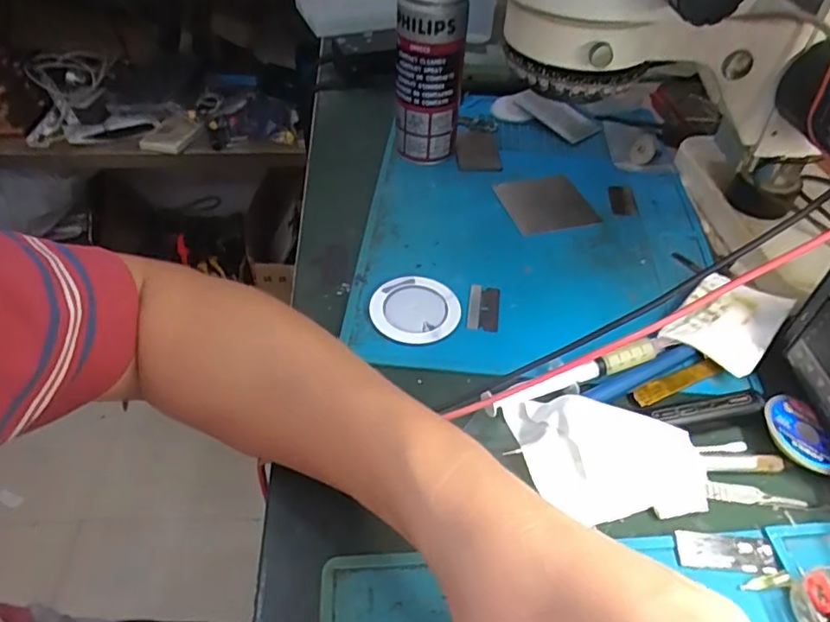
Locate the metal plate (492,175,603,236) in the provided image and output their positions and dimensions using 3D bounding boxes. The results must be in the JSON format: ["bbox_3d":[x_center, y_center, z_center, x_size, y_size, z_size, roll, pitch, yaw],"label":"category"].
[{"bbox_3d":[0.100,-0.087,0.446,0.060,0.009,0.065,-16,50,-8],"label":"metal plate"}]

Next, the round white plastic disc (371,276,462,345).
[{"bbox_3d":[0.001,-0.002,0.362,0.054,0.006,0.050,4,46,2],"label":"round white plastic disc"}]

